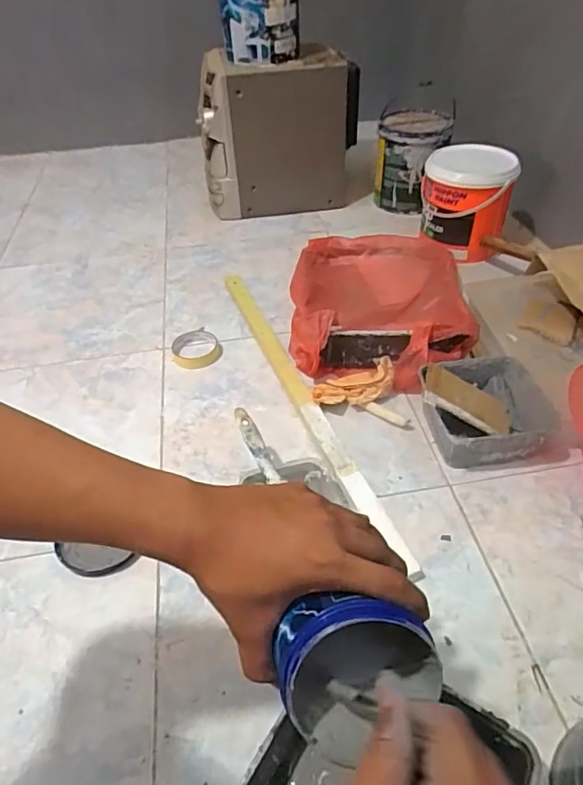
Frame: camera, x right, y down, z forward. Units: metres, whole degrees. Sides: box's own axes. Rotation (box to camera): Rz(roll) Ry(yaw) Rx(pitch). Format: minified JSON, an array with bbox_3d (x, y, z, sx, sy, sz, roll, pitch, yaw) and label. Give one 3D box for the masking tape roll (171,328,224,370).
[{"bbox_3d":[-0.175,-0.084,0.958,0.090,0.019,0.104,-7,44,-4],"label":"masking tape roll"}]

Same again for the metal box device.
[{"bbox_3d":[-0.036,-0.666,1.345,0.402,0.335,0.216,-7,44,-3],"label":"metal box device"}]

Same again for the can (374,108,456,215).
[{"bbox_3d":[0.305,-0.590,1.330,0.178,0.214,0.185,7,45,11],"label":"can"}]

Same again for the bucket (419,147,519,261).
[{"bbox_3d":[0.380,-0.417,1.138,0.188,0.186,0.178,10,45,14],"label":"bucket"}]

